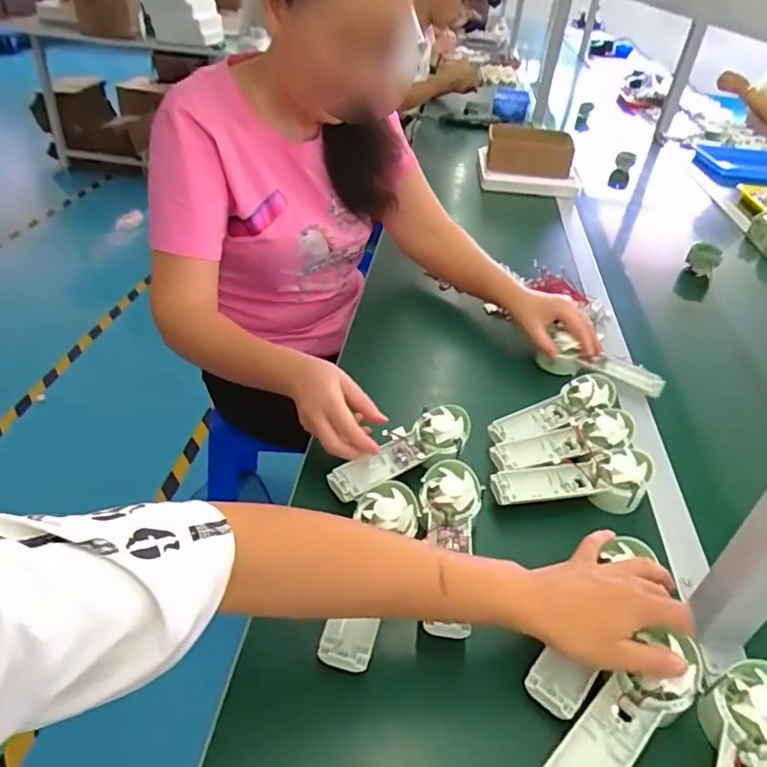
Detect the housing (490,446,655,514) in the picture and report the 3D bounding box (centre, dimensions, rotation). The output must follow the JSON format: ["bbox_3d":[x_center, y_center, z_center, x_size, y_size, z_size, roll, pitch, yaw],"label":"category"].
[{"bbox_3d":[0.211,0.110,0.629,0.178,0.040,0.063,-5,39,-14],"label":"housing"}]

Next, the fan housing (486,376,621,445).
[{"bbox_3d":[0.212,0.035,0.724,0.175,0.027,0.060,-22,44,-9],"label":"fan housing"}]

